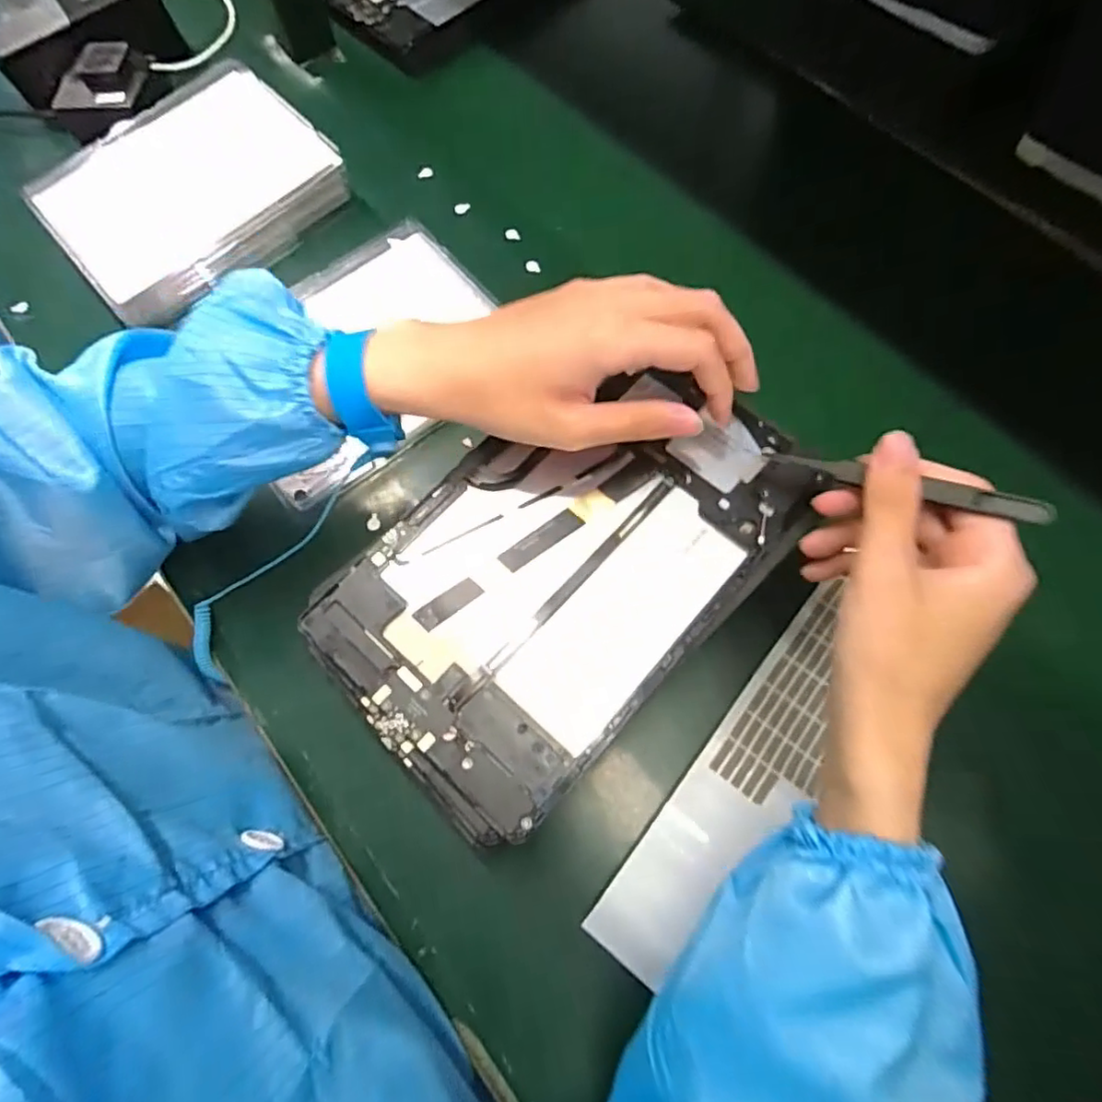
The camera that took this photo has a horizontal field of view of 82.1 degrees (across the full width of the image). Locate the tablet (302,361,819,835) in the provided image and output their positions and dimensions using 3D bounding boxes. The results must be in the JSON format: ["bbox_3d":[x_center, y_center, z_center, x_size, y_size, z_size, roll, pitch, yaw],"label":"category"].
[{"bbox_3d":[0.007,0.002,0.317,0.149,0.011,0.238,42,75,16],"label":"tablet"}]

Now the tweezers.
[{"bbox_3d":[0.152,-0.030,0.277,0.113,0.006,0.009,18,70,24],"label":"tweezers"}]

